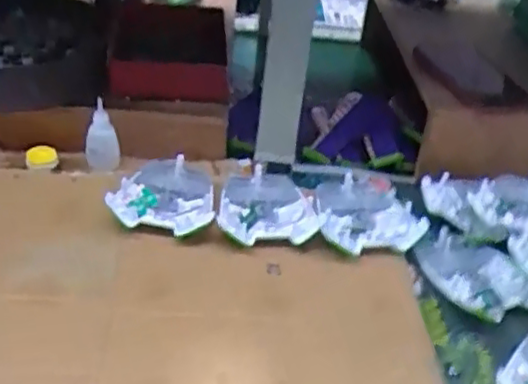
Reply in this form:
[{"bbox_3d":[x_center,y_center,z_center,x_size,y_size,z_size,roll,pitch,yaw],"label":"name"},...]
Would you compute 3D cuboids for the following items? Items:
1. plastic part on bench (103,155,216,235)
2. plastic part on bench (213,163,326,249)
[{"bbox_3d":[-0.094,-0.003,0.663,0.094,0.024,0.101,7,37,0],"label":"plastic part on bench"},{"bbox_3d":[0.001,0.015,0.672,0.099,0.027,0.102,-2,38,-11],"label":"plastic part on bench"}]

